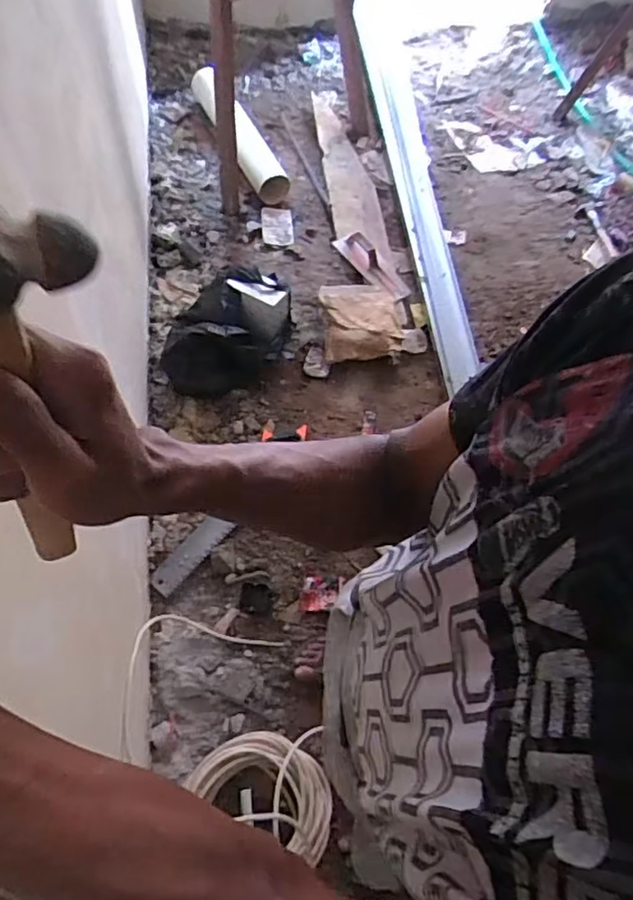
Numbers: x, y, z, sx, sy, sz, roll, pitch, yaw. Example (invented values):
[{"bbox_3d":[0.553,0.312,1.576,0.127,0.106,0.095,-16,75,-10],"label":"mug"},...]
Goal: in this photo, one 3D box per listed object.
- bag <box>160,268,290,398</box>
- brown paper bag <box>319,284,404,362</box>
[{"bbox_3d":[-0.237,-0.322,1.708,0.261,0.157,0.380,24,65,10],"label":"bag"},{"bbox_3d":[0.129,-0.383,1.798,0.232,0.032,0.230,-9,82,-14],"label":"brown paper bag"}]

